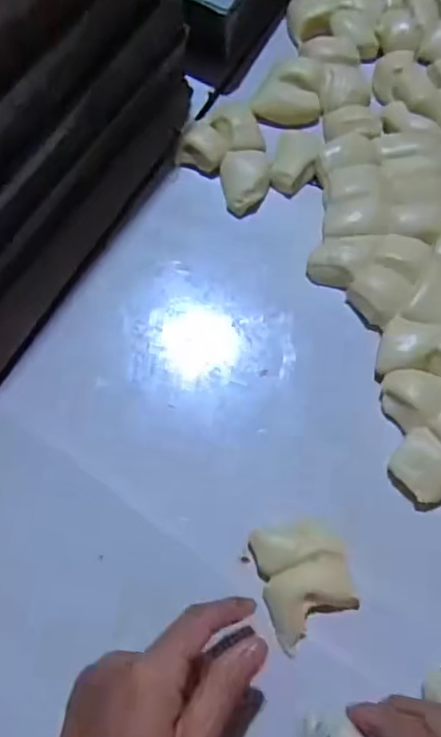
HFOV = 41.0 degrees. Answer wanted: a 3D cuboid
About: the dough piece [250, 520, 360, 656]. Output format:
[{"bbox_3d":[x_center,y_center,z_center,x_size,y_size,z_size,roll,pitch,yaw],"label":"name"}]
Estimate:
[{"bbox_3d":[0.054,0.132,0.369,0.055,0.019,0.070,-15,71,-4],"label":"dough piece"}]

